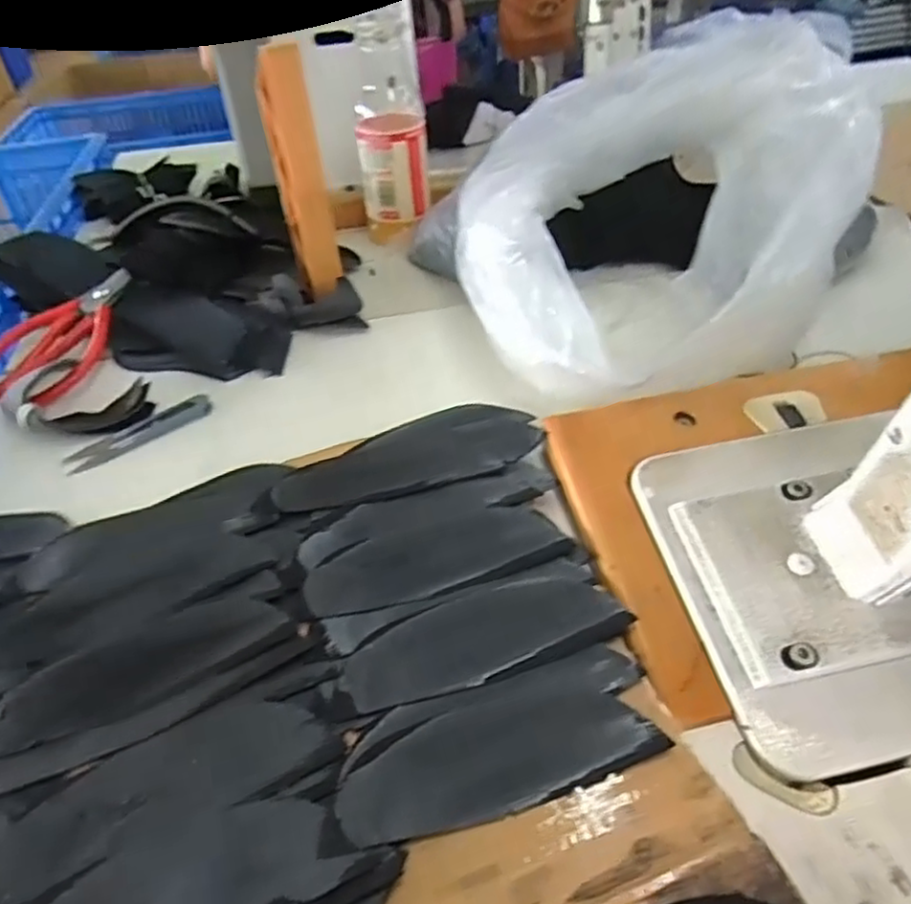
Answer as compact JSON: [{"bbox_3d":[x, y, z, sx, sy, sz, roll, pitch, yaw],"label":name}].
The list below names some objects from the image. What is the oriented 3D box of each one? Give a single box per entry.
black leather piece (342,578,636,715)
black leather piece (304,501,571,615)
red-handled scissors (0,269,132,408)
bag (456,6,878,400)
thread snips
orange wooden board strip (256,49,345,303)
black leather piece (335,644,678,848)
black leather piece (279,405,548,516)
[{"bbox_3d":[0.015,0.089,0.335,0.139,0.011,0.047,-12,43,-7],"label":"black leather piece"},{"bbox_3d":[-0.010,0.056,0.375,0.138,0.006,0.049,-14,43,-9],"label":"black leather piece"},{"bbox_3d":[-0.327,-0.088,0.543,0.103,0.034,0.149,1,43,7],"label":"red-handled scissors"},{"bbox_3d":[0.146,-0.175,0.487,0.278,0.152,0.214,-29,48,-23],"label":"bag"},{"bbox_3d":[-0.222,-0.017,0.483,0.100,0.008,0.026,-32,49,-26],"label":"thread snips"},{"bbox_3d":[-0.120,-0.209,0.541,0.036,0.190,0.028,-17,44,-13],"label":"orange wooden board strip"},{"bbox_3d":[0.019,0.127,0.300,0.138,0.006,0.055,-15,43,-10],"label":"black leather piece"},{"bbox_3d":[-0.032,0.000,0.436,0.166,0.010,0.073,-13,43,-9],"label":"black leather piece"}]

